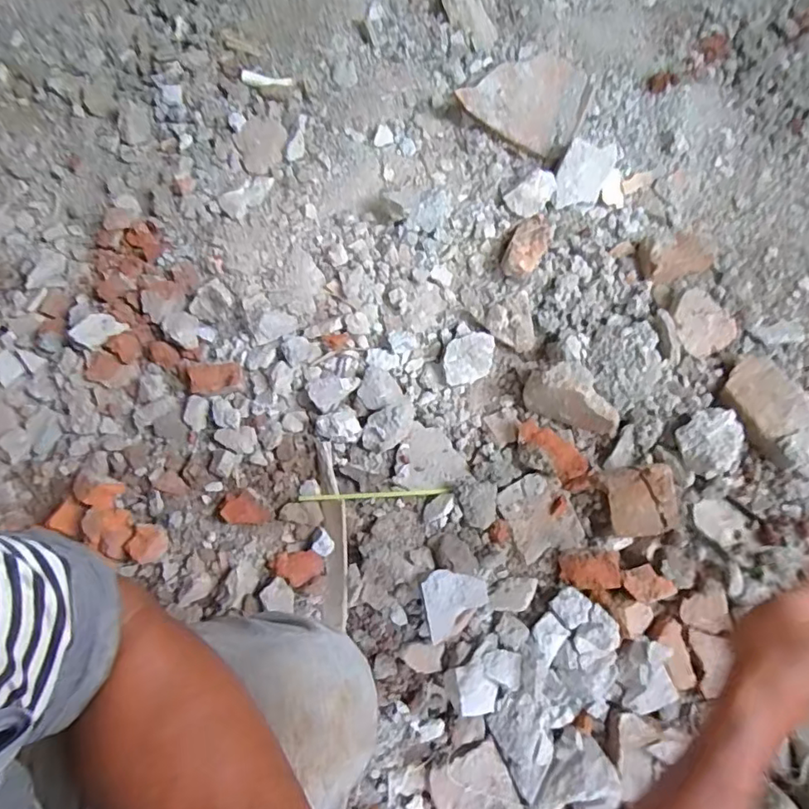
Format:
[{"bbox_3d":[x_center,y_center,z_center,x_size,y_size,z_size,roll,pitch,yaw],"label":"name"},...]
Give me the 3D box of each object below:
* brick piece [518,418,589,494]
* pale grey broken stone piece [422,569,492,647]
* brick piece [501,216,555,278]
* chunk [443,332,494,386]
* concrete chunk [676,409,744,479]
[{"bbox_3d":[0.197,0.064,0.708,0.114,0.038,0.045,43,80,12],"label":"brick piece"},{"bbox_3d":[0.062,0.232,0.638,0.077,0.011,0.081,-14,97,-11],"label":"pale grey broken stone piece"},{"bbox_3d":[0.179,-0.232,0.792,0.054,0.042,0.109,26,64,8],"label":"brick piece"},{"bbox_3d":[0.090,-0.063,0.755,0.076,0.034,0.057,-18,75,-4],"label":"chunk"},{"bbox_3d":[0.381,0.048,0.676,0.081,0.052,0.076,-1,74,4],"label":"concrete chunk"}]

